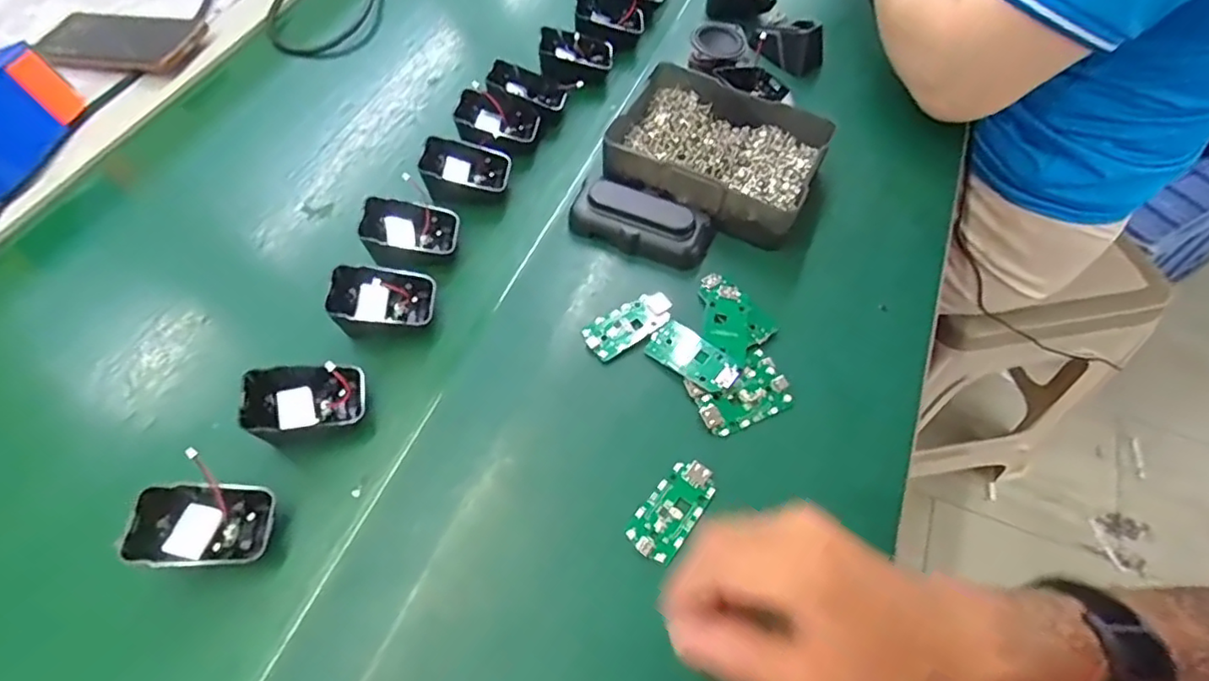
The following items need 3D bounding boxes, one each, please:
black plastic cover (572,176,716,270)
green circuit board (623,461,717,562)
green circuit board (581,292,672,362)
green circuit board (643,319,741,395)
[{"bbox_3d":[0.031,-0.098,0.468,0.103,0.026,0.057,22,63,13],"label":"black plastic cover"},{"bbox_3d":[0.041,0.100,0.369,0.032,0.005,0.063,35,65,17],"label":"green circuit board"},{"bbox_3d":[0.016,-0.013,0.429,0.062,0.009,0.029,-30,64,-15],"label":"green circuit board"},{"bbox_3d":[0.061,0.010,0.415,0.063,0.008,0.031,35,67,19],"label":"green circuit board"}]

